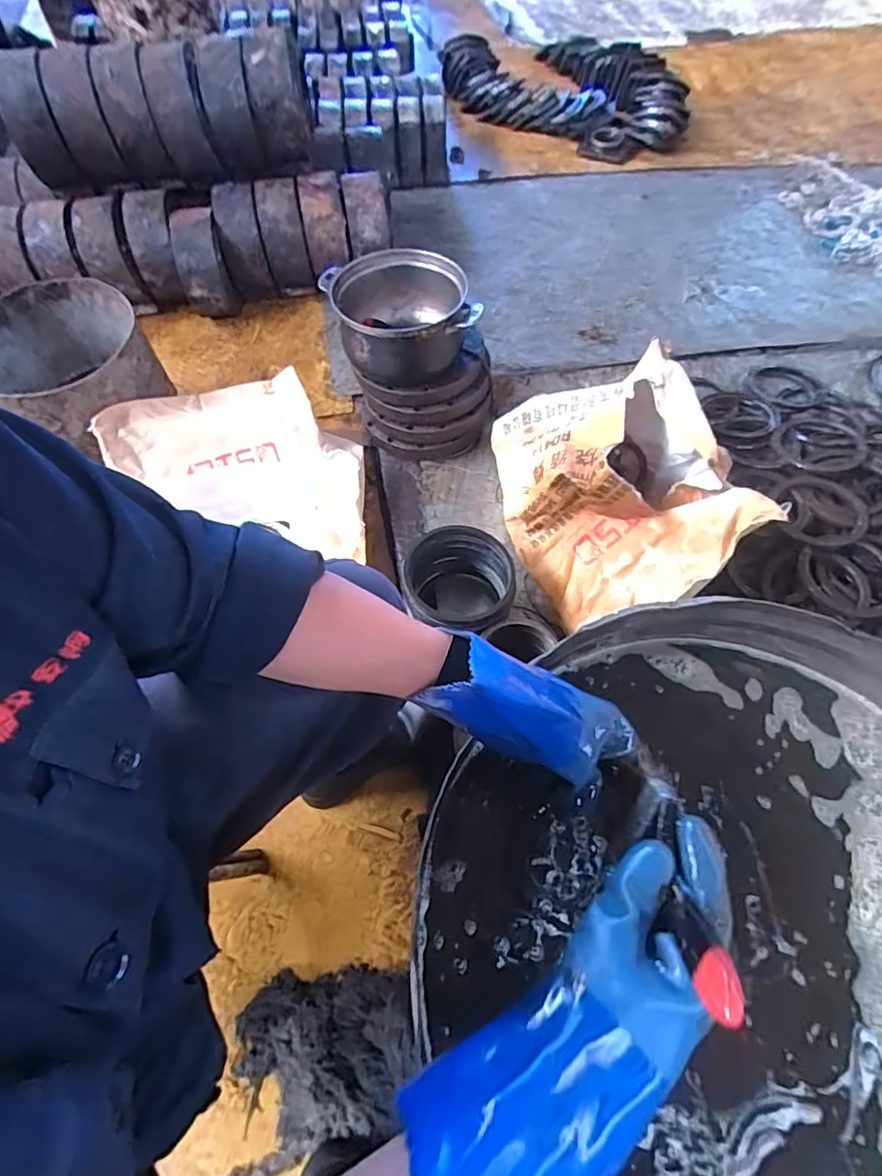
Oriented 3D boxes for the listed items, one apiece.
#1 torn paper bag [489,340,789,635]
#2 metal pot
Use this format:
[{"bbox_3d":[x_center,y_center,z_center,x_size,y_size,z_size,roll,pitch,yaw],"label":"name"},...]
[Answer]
[{"bbox_3d":[0.258,-0.168,0.850,0.290,0.198,0.421,-15,62,-8],"label":"torn paper bag"},{"bbox_3d":[-0.069,-0.457,0.916,0.210,0.110,0.223,-16,62,-9],"label":"metal pot"}]

